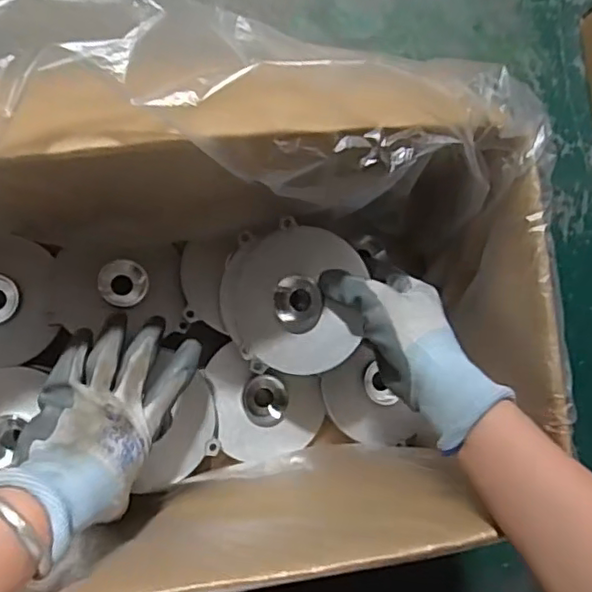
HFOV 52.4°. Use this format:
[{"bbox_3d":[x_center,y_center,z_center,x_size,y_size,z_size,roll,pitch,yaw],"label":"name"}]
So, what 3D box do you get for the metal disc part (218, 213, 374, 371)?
[{"bbox_3d":[-0.005,0.003,0.470,0.119,0.016,0.116,-2,84,24],"label":"metal disc part"}]

